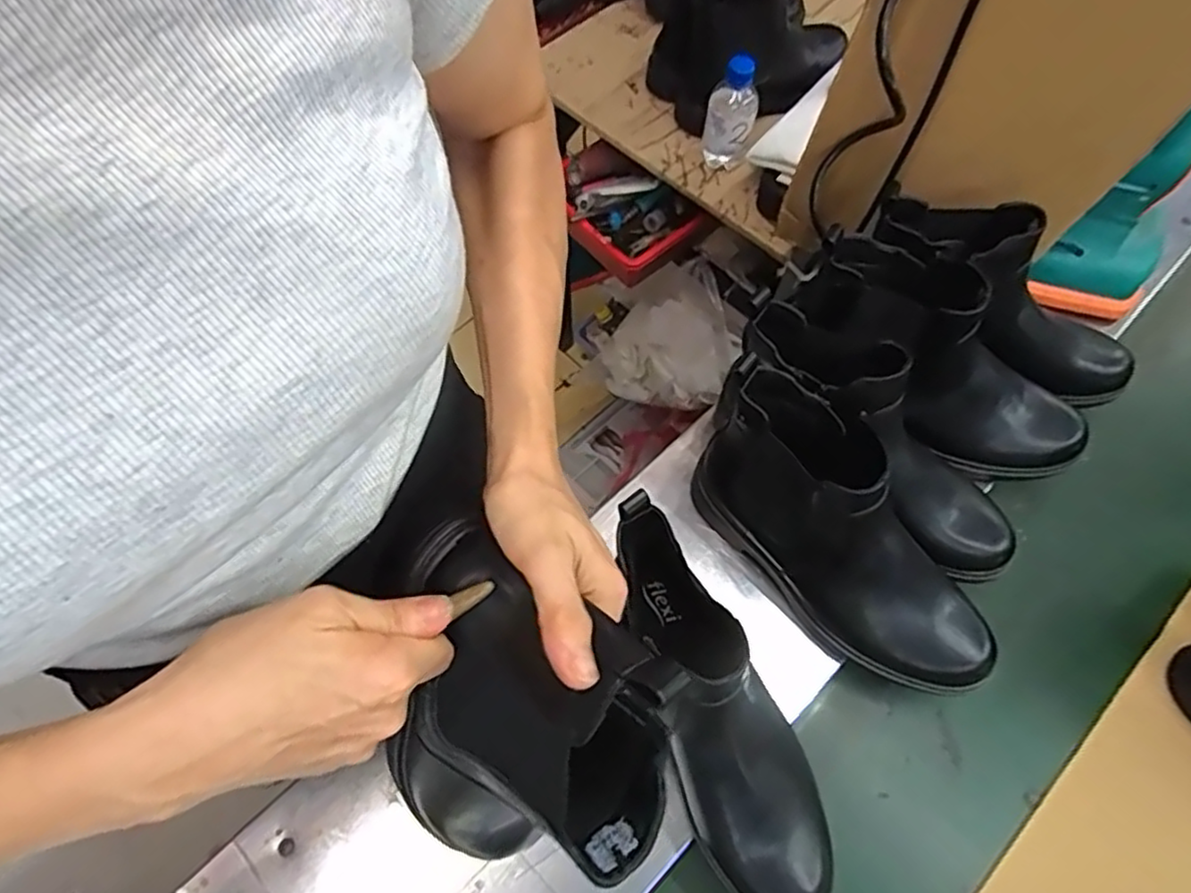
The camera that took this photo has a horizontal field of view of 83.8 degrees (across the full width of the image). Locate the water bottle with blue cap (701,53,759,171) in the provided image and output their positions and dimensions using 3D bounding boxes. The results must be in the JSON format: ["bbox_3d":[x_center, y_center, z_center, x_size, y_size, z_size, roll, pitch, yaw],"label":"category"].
[{"bbox_3d":[0.162,-0.395,0.805,0.057,0.131,0.048,12,65,5],"label":"water bottle with blue cap"}]

